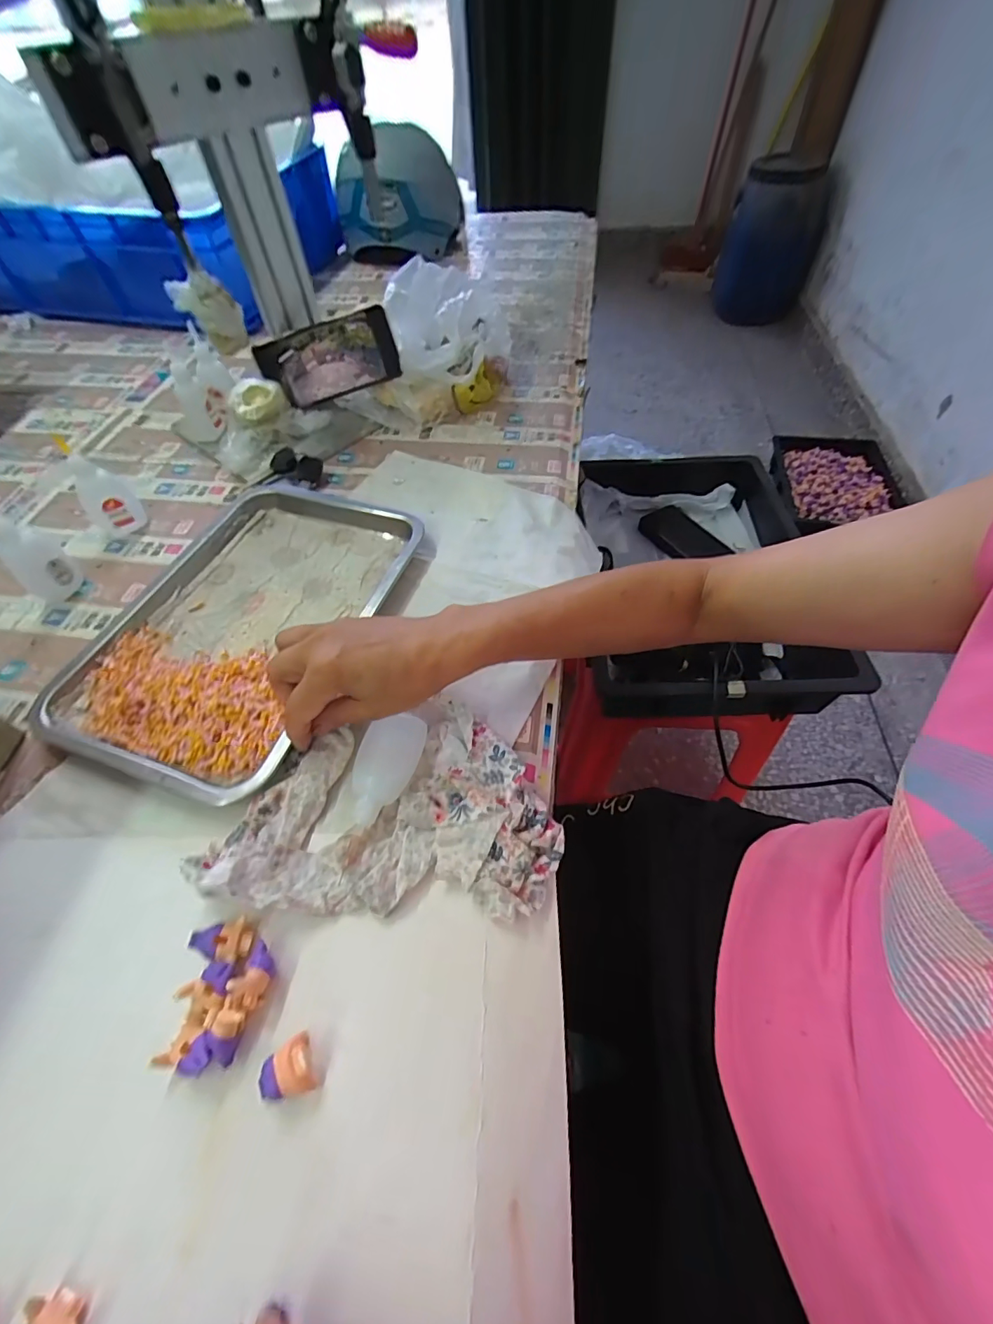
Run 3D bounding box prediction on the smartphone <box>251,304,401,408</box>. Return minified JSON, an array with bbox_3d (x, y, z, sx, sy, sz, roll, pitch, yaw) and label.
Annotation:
[{"bbox_3d":[-0.203,-0.369,0.604,0.158,0.075,0.014,-17,30,0],"label":"smartphone"}]

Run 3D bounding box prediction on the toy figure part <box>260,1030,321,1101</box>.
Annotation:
[{"bbox_3d":[-0.107,0.209,0.254,0.025,0.018,0.024,-21,56,-11],"label":"toy figure part"}]

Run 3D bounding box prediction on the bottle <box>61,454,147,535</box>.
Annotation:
[{"bbox_3d":[-0.396,-0.170,0.499,0.045,0.069,0.034,-37,61,-21],"label":"bottle"}]

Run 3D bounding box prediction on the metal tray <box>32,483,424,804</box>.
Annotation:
[{"bbox_3d":[-0.227,-0.046,0.440,0.233,0.027,0.308,16,57,14],"label":"metal tray"}]

